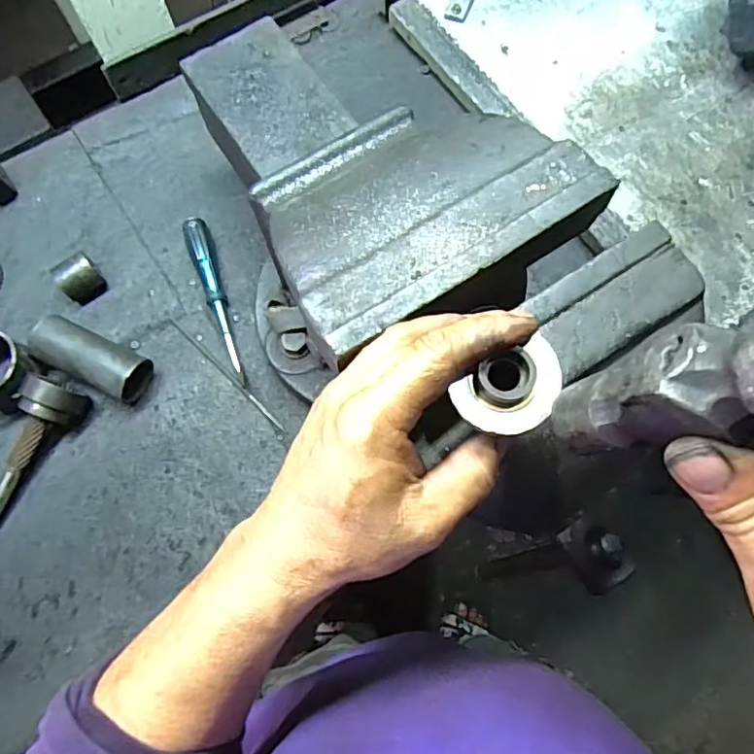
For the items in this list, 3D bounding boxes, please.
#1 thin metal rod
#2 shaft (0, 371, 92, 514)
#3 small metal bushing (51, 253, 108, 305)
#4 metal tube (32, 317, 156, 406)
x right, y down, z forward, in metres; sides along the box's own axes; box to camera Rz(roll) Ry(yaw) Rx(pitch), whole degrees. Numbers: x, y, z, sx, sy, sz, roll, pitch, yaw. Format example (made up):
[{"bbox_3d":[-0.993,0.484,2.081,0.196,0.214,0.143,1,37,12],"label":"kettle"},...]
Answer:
[{"bbox_3d":[-0.157,-0.005,0.583,0.173,0.004,0.005,43,80,10],"label":"thin metal rod"},{"bbox_3d":[-0.336,0.083,0.534,0.049,0.052,0.173,15,73,5],"label":"shaft"},{"bbox_3d":[-0.316,-0.104,0.600,0.043,0.043,0.039,-39,76,-11],"label":"small metal bushing"},{"bbox_3d":[-0.284,-0.018,0.556,0.115,0.049,0.053,29,78,-5],"label":"metal tube"}]

